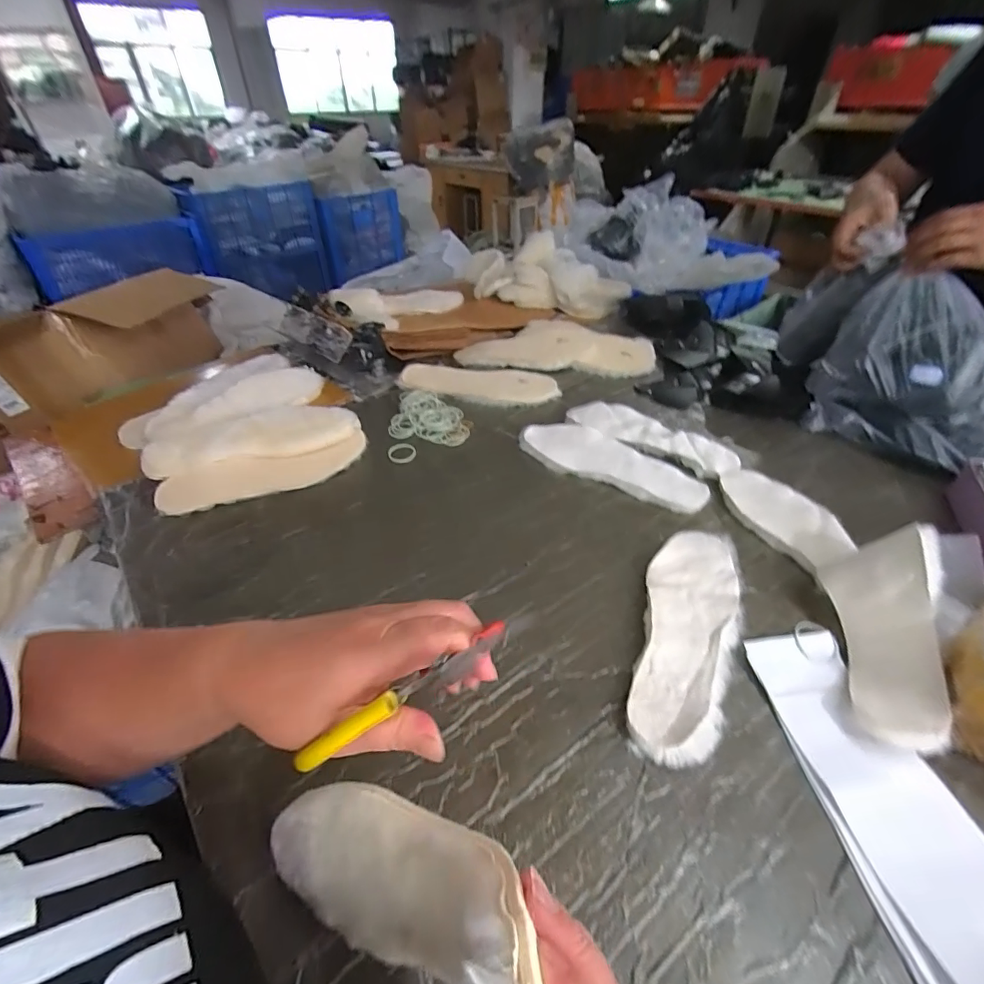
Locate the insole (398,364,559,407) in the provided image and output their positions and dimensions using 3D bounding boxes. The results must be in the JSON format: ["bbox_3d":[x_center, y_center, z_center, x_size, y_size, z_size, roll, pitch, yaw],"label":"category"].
[{"bbox_3d":[-0.024,-0.195,0.864,0.276,0.017,0.104,2,46,-2],"label":"insole"}]

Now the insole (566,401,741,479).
[{"bbox_3d":[0.249,-0.090,0.756,0.258,0.018,0.102,24,45,27],"label":"insole"}]

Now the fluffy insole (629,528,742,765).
[{"bbox_3d":[0.199,0.132,0.486,0.087,0.022,0.279,15,41,18],"label":"fluffy insole"}]

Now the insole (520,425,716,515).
[{"bbox_3d":[0.173,-0.046,0.700,0.270,0.021,0.095,22,44,25],"label":"insole"}]

